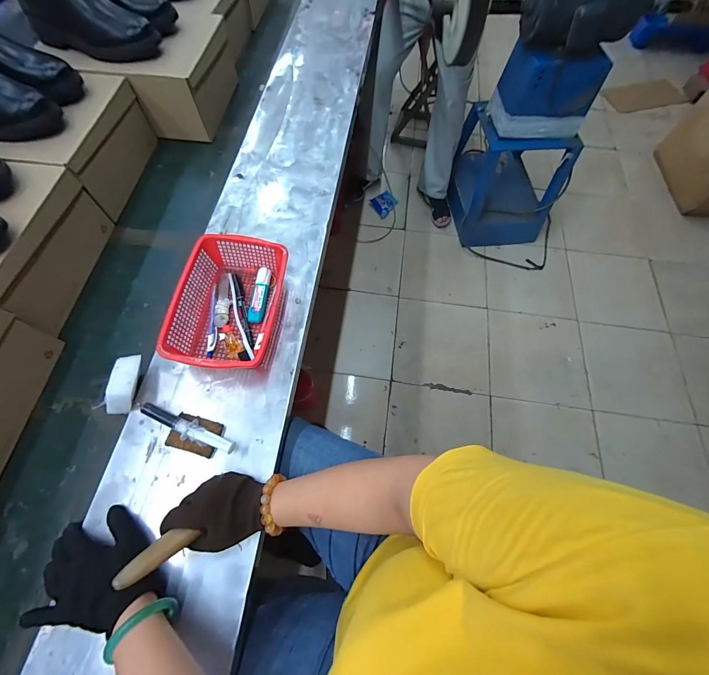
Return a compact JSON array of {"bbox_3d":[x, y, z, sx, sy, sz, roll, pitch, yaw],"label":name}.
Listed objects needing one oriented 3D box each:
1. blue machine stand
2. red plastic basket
[{"bbox_3d":[0.687,-0.785,1.361,0.399,0.687,0.443,-11,68,-4],"label":"blue machine stand"},{"bbox_3d":[-0.196,-0.056,0.527,0.148,0.082,0.221,7,66,1],"label":"red plastic basket"}]

